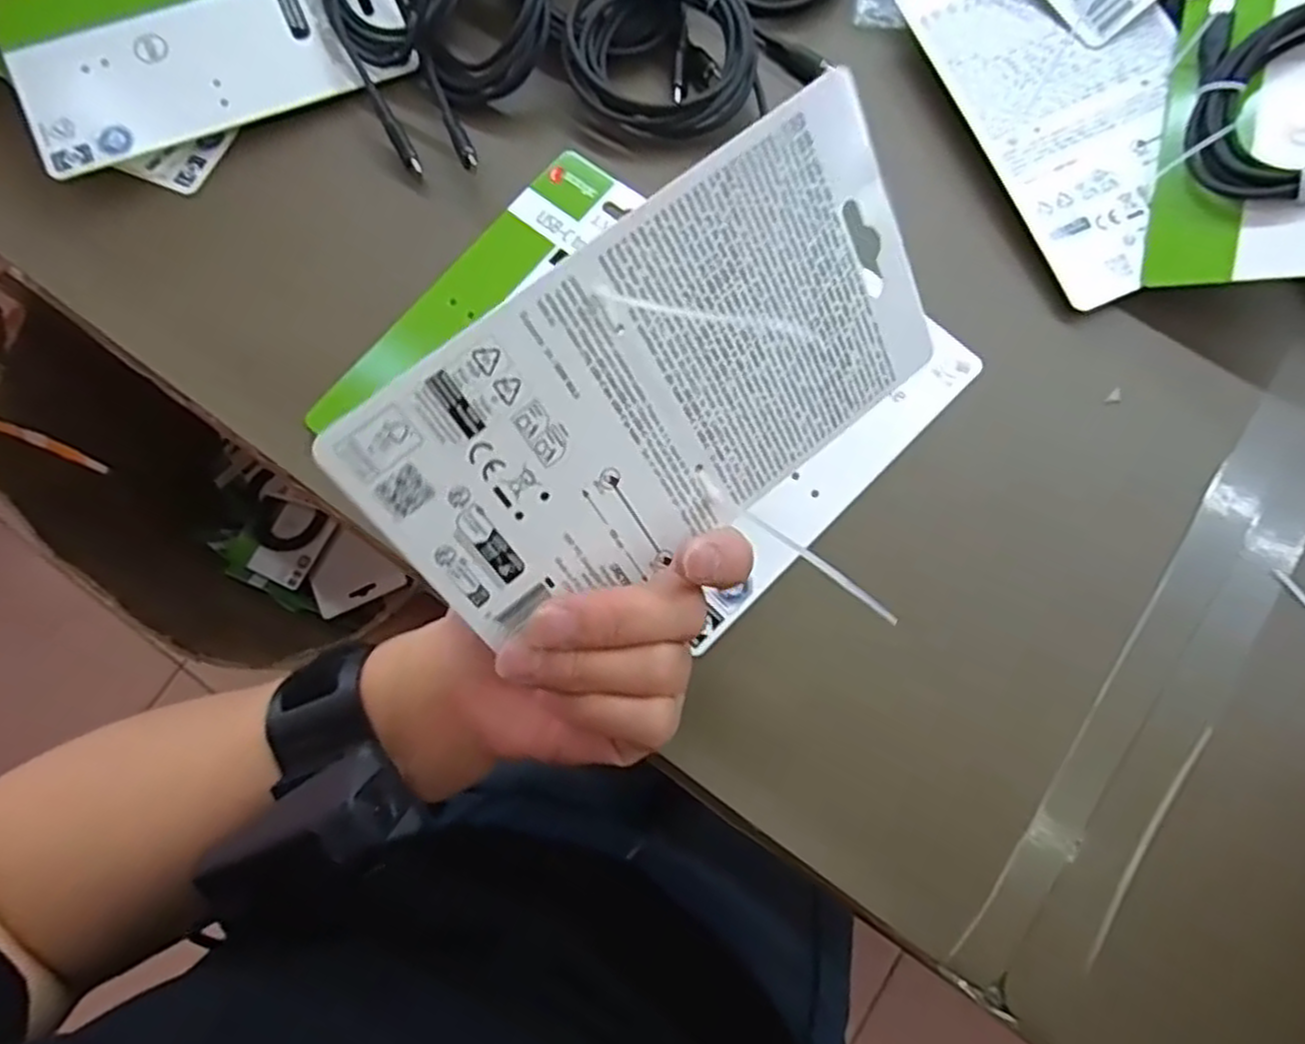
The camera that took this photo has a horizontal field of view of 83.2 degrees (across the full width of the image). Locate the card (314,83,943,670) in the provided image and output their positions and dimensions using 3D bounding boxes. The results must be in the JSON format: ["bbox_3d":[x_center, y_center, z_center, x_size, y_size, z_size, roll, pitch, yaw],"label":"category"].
[{"bbox_3d":[0.008,-0.040,0.220,0.180,0.004,0.096,-39,122,-9],"label":"card"}]

